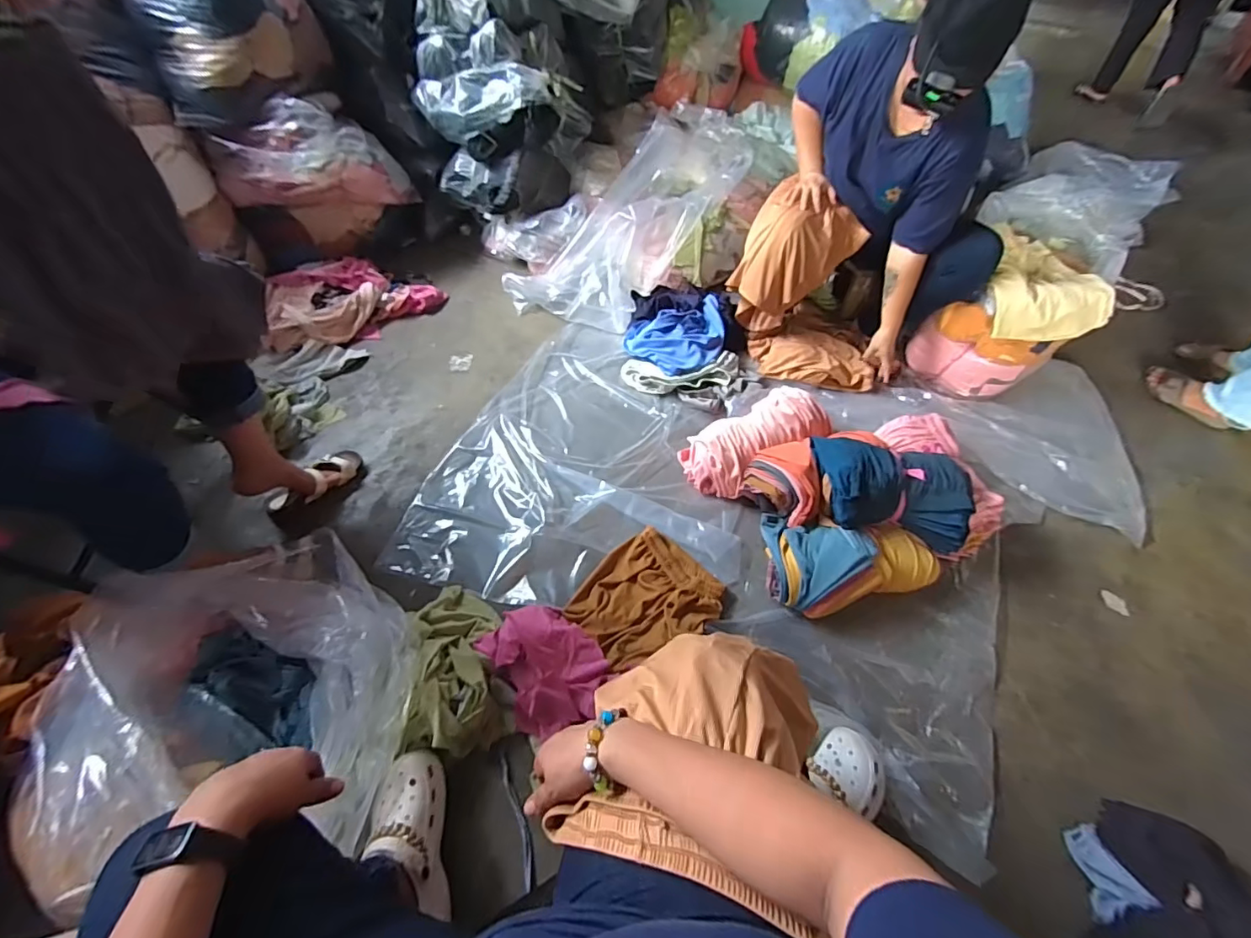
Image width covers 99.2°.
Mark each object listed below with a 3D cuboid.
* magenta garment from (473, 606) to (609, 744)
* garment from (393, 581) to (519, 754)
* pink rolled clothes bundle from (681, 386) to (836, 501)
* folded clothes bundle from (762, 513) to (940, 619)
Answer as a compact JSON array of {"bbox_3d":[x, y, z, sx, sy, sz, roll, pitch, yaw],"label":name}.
[{"bbox_3d":[-0.143,0.353,0.976,0.187,0.092,0.223,-24,58,-18],"label":"magenta garment"},{"bbox_3d":[-0.299,0.343,0.973,0.167,0.113,0.306,-7,54,-7],"label":"garment"},{"bbox_3d":[0.311,-0.072,1.283,0.349,0.123,0.173,-24,58,-18],"label":"pink rolled clothes bundle"},{"bbox_3d":[0.460,0.206,1.095,0.340,0.117,0.205,14,54,8],"label":"folded clothes bundle"}]

